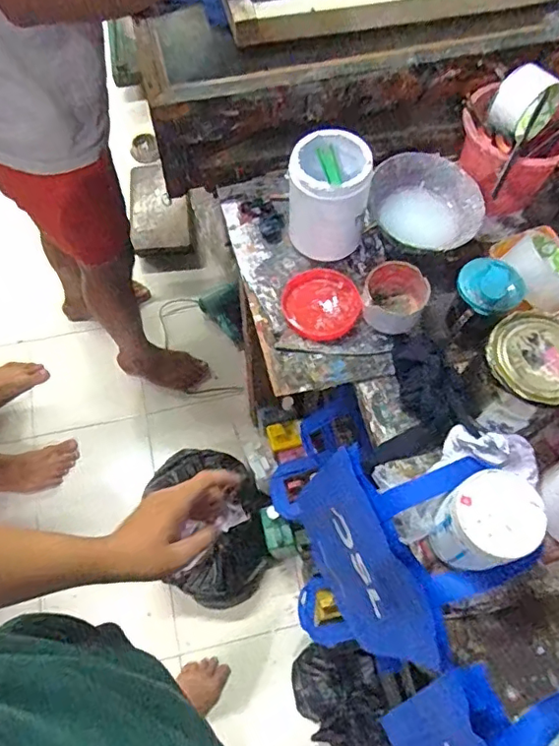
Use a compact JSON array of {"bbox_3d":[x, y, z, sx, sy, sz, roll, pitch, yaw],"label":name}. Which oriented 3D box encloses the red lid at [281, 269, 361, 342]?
[{"bbox_3d":[0.055,-0.093,0.729,0.098,0.017,0.102,0,63,0],"label":"red lid"}]

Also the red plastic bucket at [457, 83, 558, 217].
[{"bbox_3d":[0.314,-0.302,0.758,0.154,0.120,0.145,-20,65,-10],"label":"red plastic bucket"}]

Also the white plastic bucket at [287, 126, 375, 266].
[{"bbox_3d":[0.064,-0.226,0.712,0.093,0.141,0.087,0,63,0],"label":"white plastic bucket"}]

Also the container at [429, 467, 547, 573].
[{"bbox_3d":[0.203,0.150,0.544,0.082,0.095,0.079,0,63,0],"label":"container"}]

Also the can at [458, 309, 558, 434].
[{"bbox_3d":[0.260,0.007,0.596,0.106,0.110,0.107,0,63,0],"label":"can"}]

